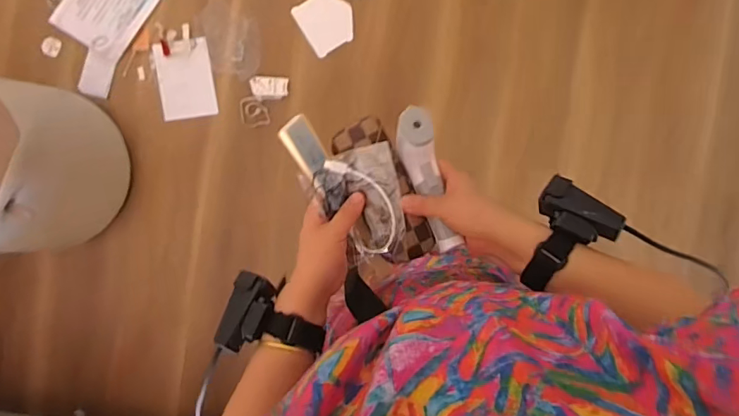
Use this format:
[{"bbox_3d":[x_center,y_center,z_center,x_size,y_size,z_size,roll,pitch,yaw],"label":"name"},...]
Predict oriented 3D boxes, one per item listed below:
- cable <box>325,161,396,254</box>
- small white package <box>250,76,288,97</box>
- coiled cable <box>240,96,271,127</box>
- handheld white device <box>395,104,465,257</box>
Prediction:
[{"bbox_3d":[-0.004,-0.004,0.496,0.047,0.030,0.106,-22,102,-3],"label":"cable"},{"bbox_3d":[-0.277,-0.336,1.349,0.103,0.008,0.055,-2,92,-2],"label":"small white package"},{"bbox_3d":[-0.319,-0.268,1.352,0.075,0.012,0.082,-9,92,-4],"label":"coiled cable"},{"bbox_3d":[0.058,-0.029,0.491,0.033,0.041,0.150,-19,110,-3],"label":"handheld white device"}]

